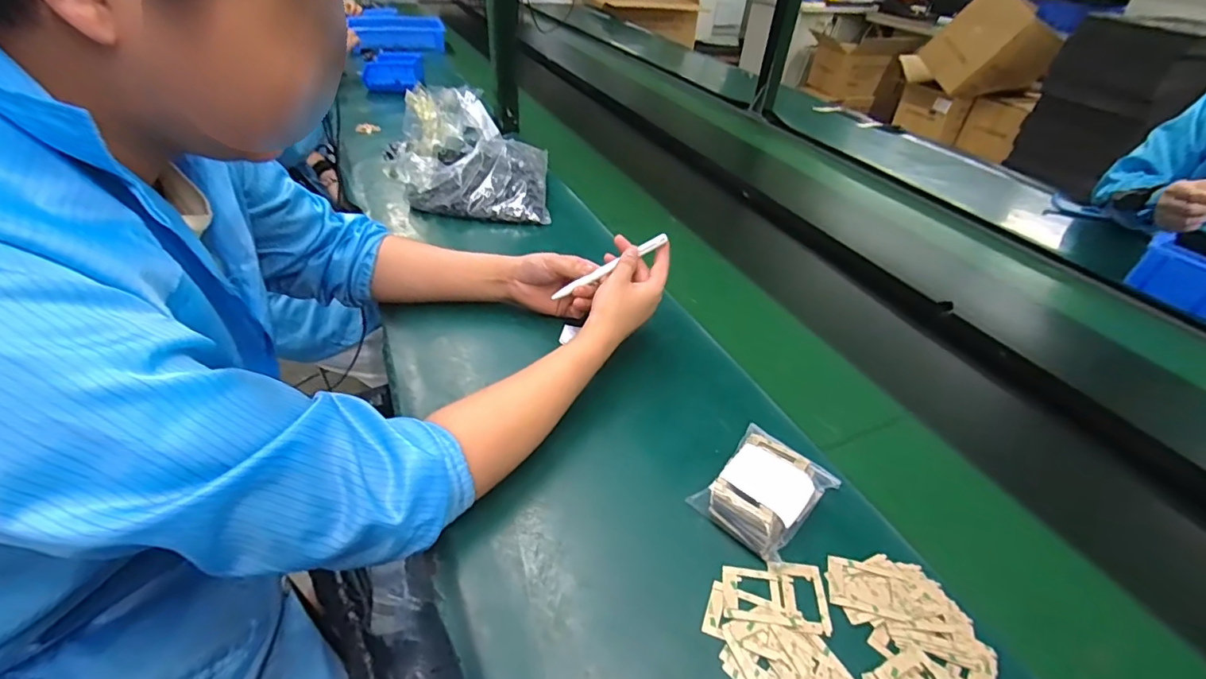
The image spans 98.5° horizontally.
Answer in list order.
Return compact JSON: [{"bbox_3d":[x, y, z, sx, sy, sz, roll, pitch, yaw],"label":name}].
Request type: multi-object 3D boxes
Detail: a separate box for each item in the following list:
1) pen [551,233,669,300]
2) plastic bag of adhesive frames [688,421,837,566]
[{"bbox_3d":[0.012,-0.083,0.578,0.135,0.010,0.011,-29,45,0],"label":"pen"},{"bbox_3d":[0.139,0.130,0.448,0.086,0.035,0.107,32,48,30],"label":"plastic bag of adhesive frames"}]

